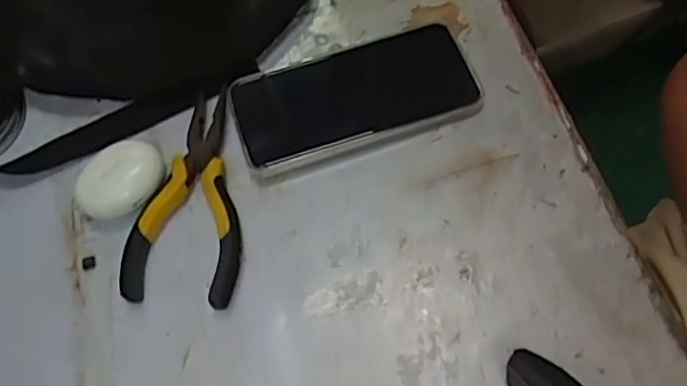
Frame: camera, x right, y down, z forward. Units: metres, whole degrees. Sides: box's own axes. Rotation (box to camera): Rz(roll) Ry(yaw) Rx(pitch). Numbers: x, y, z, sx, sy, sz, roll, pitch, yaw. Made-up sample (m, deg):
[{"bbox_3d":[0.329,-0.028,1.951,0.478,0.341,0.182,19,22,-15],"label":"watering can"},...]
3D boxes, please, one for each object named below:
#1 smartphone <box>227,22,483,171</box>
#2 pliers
[{"bbox_3d":[0.009,-0.067,0.448,0.167,0.016,0.083,-18,62,-6],"label":"smartphone"},{"bbox_3d":[-0.095,-0.002,0.422,0.069,0.020,0.147,4,62,6],"label":"pliers"}]

